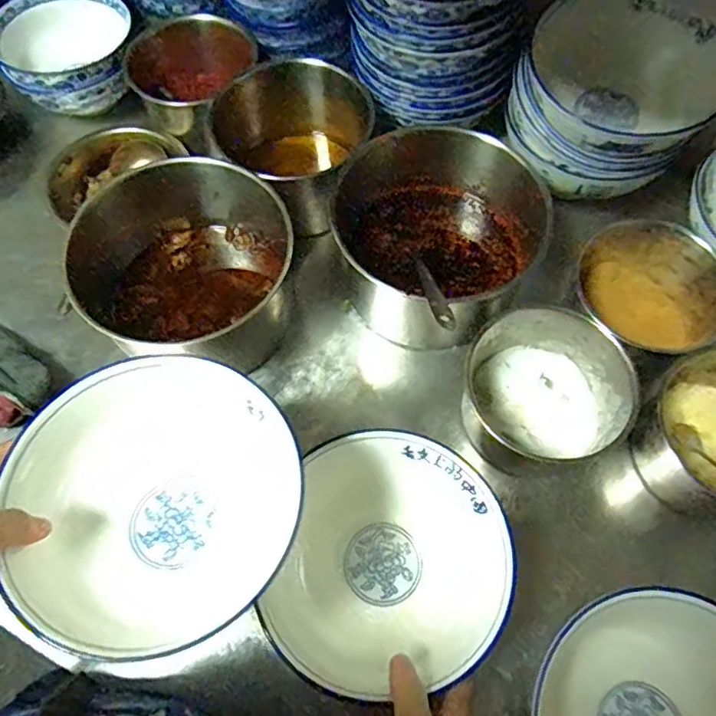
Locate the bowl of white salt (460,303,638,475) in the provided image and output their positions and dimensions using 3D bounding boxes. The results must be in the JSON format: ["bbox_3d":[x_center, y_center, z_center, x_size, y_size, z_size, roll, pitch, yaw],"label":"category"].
[{"bbox_3d":[0.179,0.029,0.574,0.139,0.092,0.127,0,65,1],"label":"bowl of white salt"}]

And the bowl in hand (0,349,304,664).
[{"bbox_3d":[-0.142,0.109,0.443,0.185,0.112,0.190,0,65,1],"label":"bowl in hand"}]

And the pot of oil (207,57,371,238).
[{"bbox_3d":[-0.068,-0.252,0.689,0.154,0.116,0.166,-34,69,-14],"label":"pot of oil"}]

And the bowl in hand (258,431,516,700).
[{"bbox_3d":[0.031,0.170,0.489,0.180,0.075,0.194,0,65,1],"label":"bowl in hand"}]

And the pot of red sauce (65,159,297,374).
[{"bbox_3d":[-0.161,-0.098,0.626,0.214,0.119,0.197,0,65,1],"label":"pot of red sauce"}]

